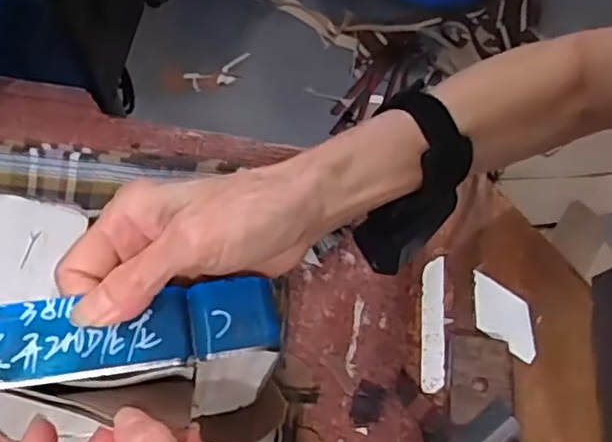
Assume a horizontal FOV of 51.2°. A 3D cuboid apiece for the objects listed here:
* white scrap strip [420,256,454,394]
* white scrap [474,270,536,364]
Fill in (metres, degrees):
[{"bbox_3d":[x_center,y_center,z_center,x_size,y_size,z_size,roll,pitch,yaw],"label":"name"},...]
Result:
[{"bbox_3d":[0.089,0.070,0.442,0.018,0.004,0.095,6,63,1],"label":"white scrap strip"},{"bbox_3d":[0.137,0.065,0.441,0.037,0.004,0.060,2,63,-1],"label":"white scrap"}]

